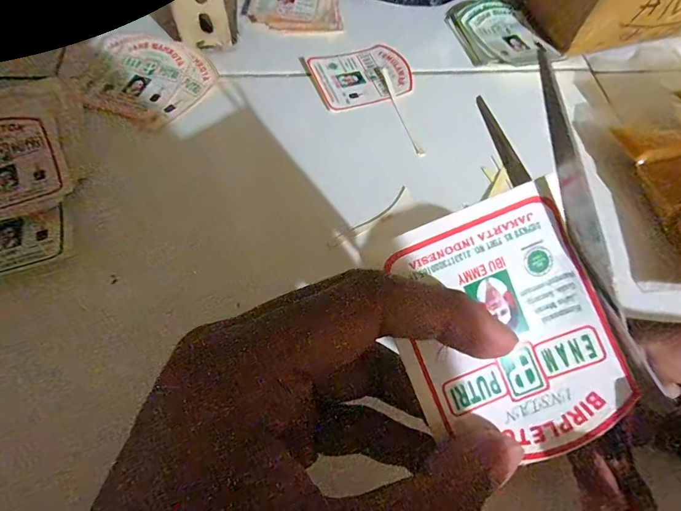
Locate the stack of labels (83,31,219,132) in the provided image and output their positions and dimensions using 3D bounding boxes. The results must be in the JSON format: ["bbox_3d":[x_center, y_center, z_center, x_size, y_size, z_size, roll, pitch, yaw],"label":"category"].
[{"bbox_3d":[-0.135,-0.120,0.268,0.085,0.005,0.071,19,66,4],"label":"stack of labels"}]

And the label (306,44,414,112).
[{"bbox_3d":[0.016,-0.133,0.292,0.070,0.006,0.056,-20,68,-13],"label":"label"}]

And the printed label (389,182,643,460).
[{"bbox_3d":[0.047,0.022,0.116,0.058,0.004,0.074,-22,91,0],"label":"printed label"}]

